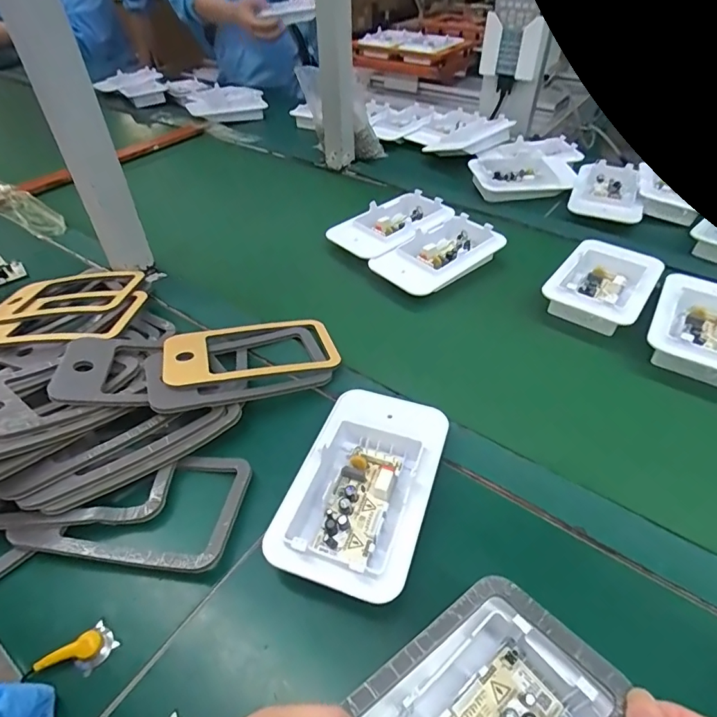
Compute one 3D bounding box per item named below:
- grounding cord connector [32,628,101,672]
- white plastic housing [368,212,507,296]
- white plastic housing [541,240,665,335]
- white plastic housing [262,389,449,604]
[{"bbox_3d":[-0.185,0.192,0.300,0.038,0.011,0.013,-26,49,-25],"label":"grounding cord connector"},{"bbox_3d":[0.107,-0.135,0.624,0.169,0.038,0.105,-30,50,-28],"label":"white plastic housing"},{"bbox_3d":[0.302,-0.093,0.575,0.110,0.041,0.164,28,50,27],"label":"white plastic housing"},{"bbox_3d":[0.006,0.102,0.374,0.100,0.042,0.172,13,45,14],"label":"white plastic housing"}]

